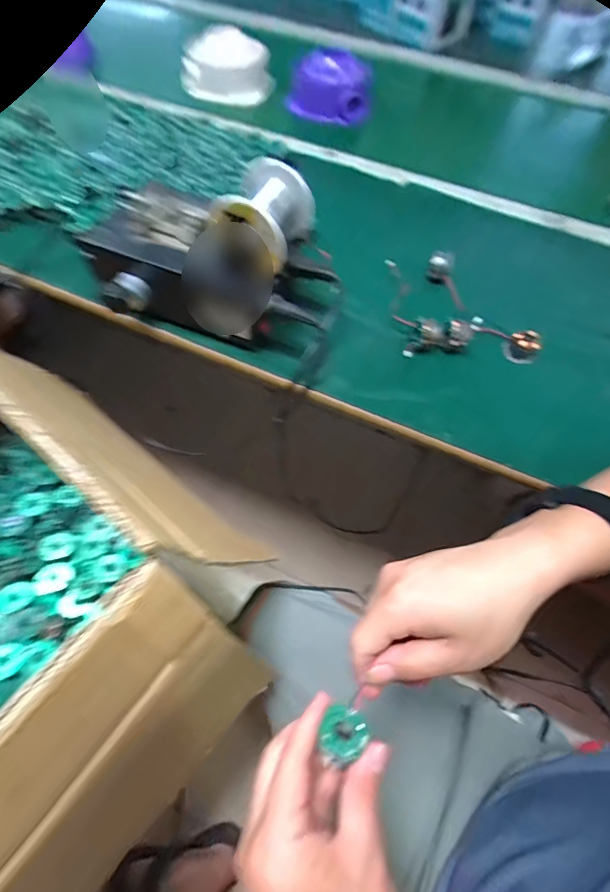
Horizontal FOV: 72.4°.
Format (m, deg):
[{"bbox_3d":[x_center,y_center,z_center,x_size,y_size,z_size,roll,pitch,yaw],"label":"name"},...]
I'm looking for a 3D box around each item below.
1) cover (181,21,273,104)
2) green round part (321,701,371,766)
[{"bbox_3d":[-0.128,-0.630,0.688,0.144,0.062,0.112,-4,60,-5],"label":"cover"},{"bbox_3d":[0.025,0.180,0.260,0.026,0.014,0.032,15,34,23],"label":"green round part"}]

